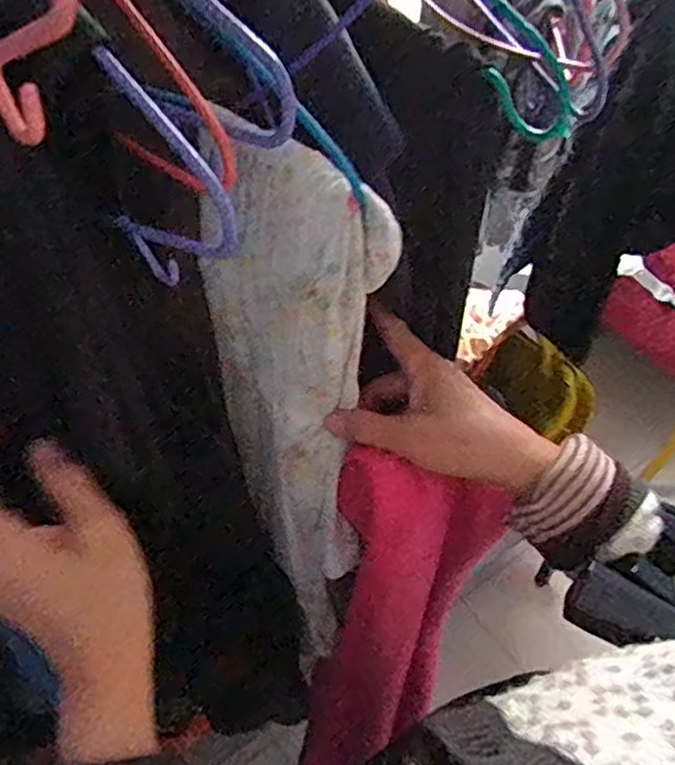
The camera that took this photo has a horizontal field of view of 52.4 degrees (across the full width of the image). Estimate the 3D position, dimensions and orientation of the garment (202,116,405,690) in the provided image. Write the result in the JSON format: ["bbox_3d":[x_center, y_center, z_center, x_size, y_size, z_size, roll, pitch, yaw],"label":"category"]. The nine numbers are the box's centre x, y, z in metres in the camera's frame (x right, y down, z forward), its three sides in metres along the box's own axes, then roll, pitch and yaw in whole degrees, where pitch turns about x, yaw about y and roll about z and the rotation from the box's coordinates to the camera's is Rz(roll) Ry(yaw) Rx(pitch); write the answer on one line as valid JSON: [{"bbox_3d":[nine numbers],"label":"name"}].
[{"bbox_3d":[-0.031,0.034,0.448,0.118,0.385,0.035,25,45,24],"label":"garment"}]

